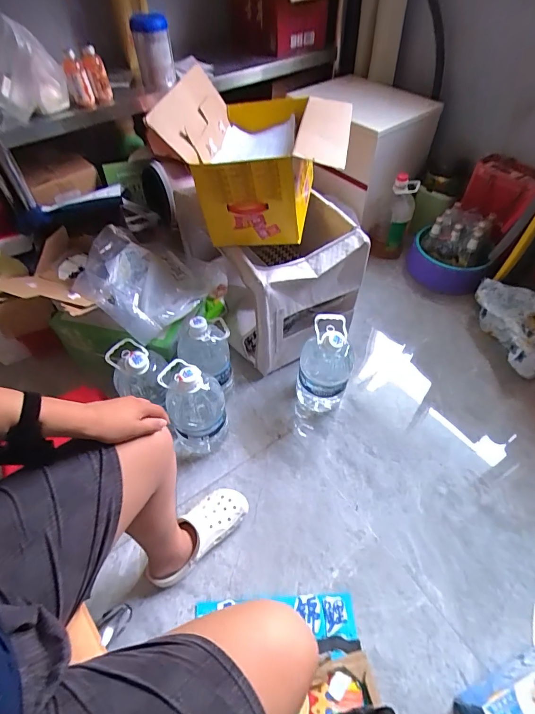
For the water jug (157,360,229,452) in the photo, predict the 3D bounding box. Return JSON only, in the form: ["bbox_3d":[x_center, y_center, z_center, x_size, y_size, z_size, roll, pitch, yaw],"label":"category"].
[{"bbox_3d":[-0.194,0.148,1.048,0.145,0.325,0.149,-1,53,2],"label":"water jug"}]

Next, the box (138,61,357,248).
[{"bbox_3d":[-0.021,-0.550,1.059,0.478,0.304,0.382,6,53,7],"label":"box"}]

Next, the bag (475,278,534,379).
[{"bbox_3d":[0.868,-0.115,1.294,0.194,0.170,0.377,-4,53,0],"label":"bag"}]

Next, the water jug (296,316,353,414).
[{"bbox_3d":[0.171,0.039,1.139,0.158,0.322,0.144,7,53,8],"label":"water jug"}]

